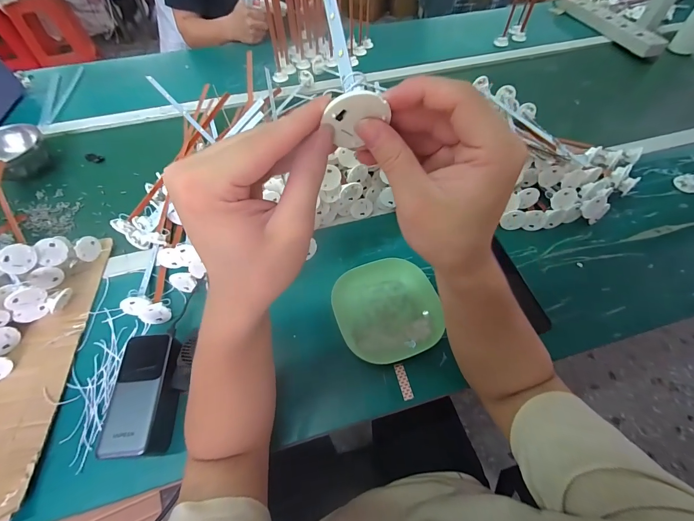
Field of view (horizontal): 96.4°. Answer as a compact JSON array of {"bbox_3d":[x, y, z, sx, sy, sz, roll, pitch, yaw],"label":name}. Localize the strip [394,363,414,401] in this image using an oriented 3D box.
[{"bbox_3d":[0.073,0.154,0.397,0.014,0.004,0.044,-11,57,-7],"label":"strip"}]

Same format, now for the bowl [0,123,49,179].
[{"bbox_3d":[-0.638,-0.200,0.603,0.106,0.070,0.123,28,61,18],"label":"bowl"}]

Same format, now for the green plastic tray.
[{"bbox_3d":[0.059,0.066,0.437,0.145,0.034,0.135,-17,58,-10],"label":"green plastic tray"}]

